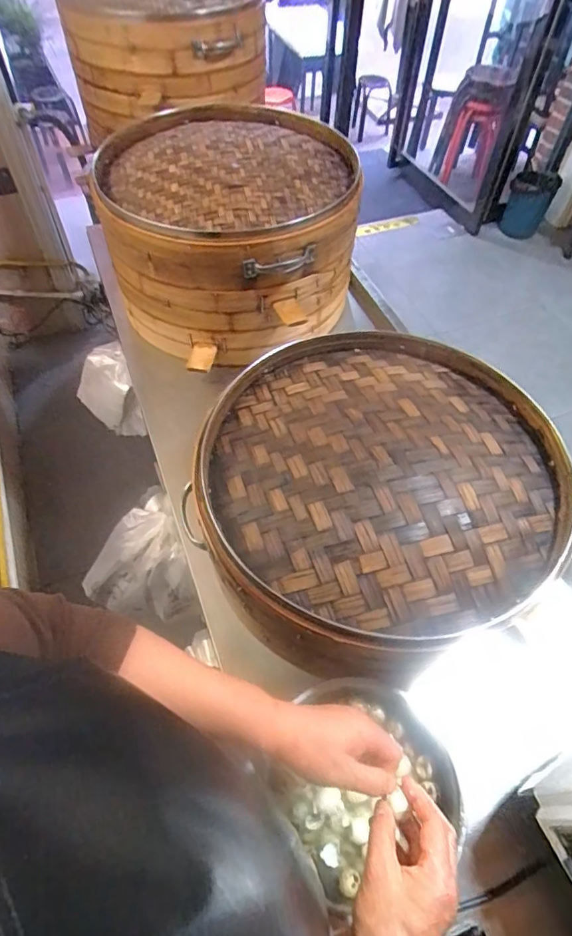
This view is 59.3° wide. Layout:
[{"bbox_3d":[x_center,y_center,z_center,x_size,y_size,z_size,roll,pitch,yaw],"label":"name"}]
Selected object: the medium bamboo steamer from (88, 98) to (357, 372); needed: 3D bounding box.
[{"bbox_3d":[-0.105,-0.482,1.028,0.489,0.288,0.512,-11,56,-9],"label":"medium bamboo steamer"}]

